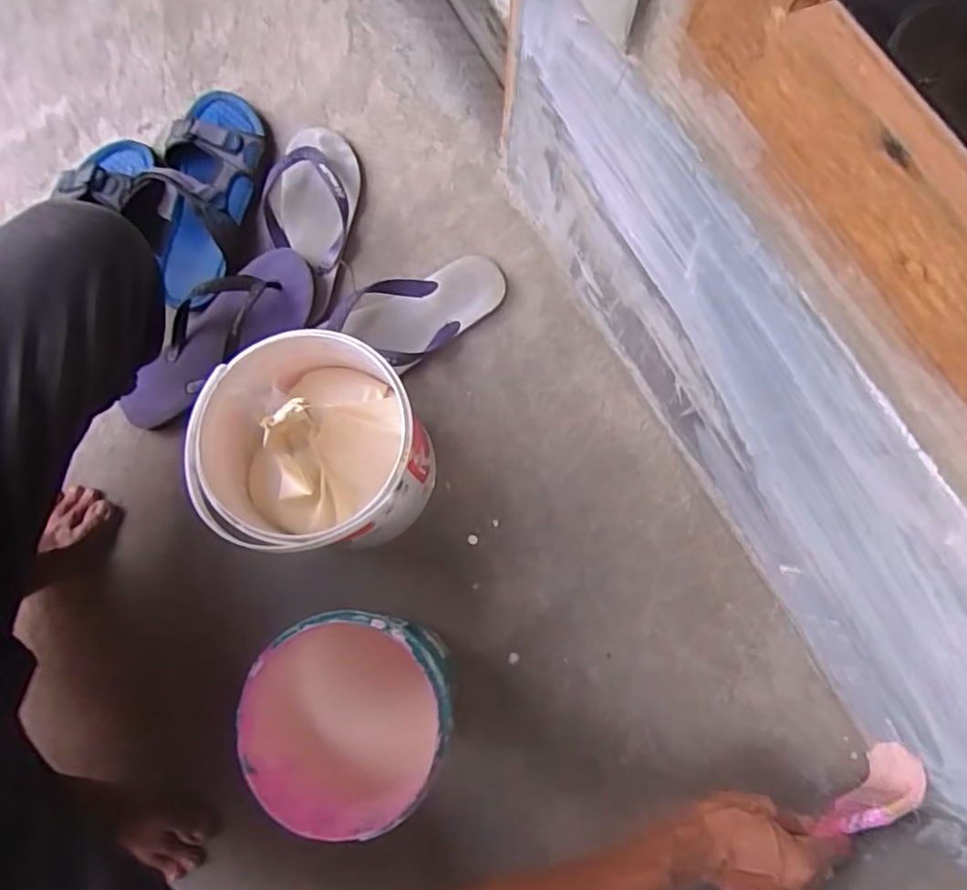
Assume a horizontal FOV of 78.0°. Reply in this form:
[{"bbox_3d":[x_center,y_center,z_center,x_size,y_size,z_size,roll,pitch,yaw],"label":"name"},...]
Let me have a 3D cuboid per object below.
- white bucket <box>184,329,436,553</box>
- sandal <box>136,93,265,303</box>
[{"bbox_3d":[-0.156,0.007,0.568,0.187,0.208,0.178,0,78,0],"label":"white bucket"},{"bbox_3d":[-0.336,-0.316,0.725,0.115,0.067,0.279,5,78,1],"label":"sandal"}]

